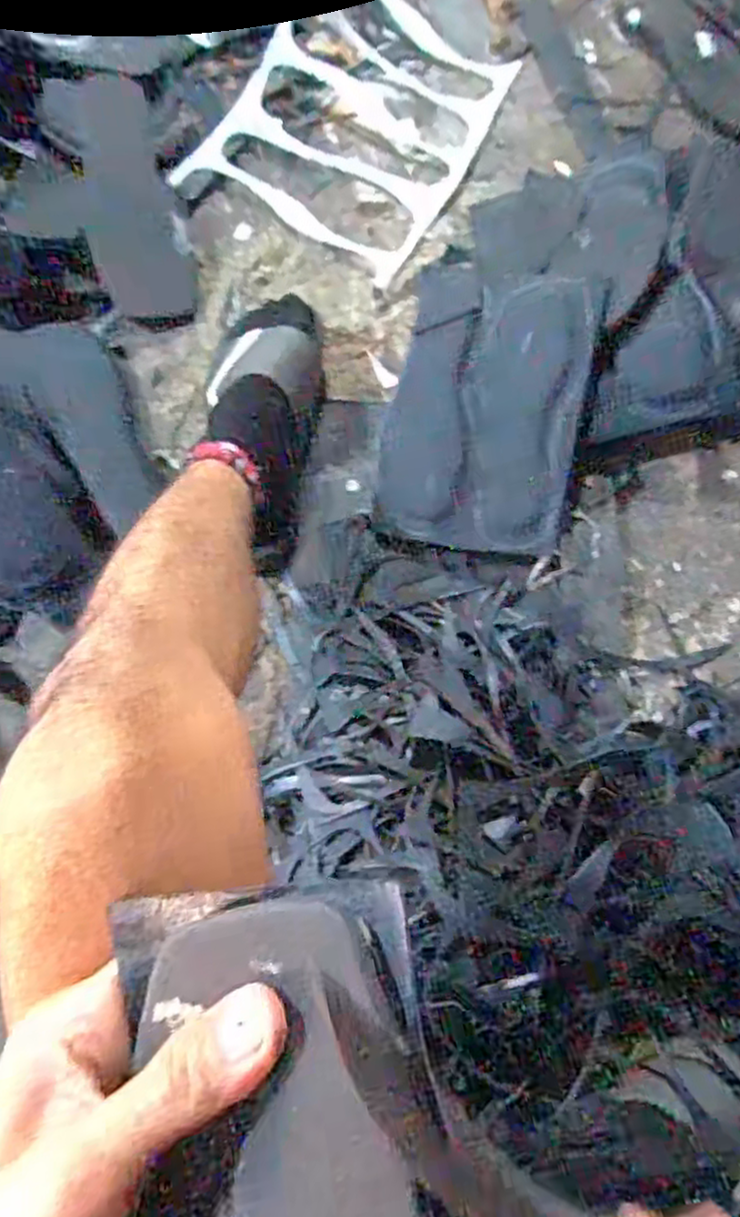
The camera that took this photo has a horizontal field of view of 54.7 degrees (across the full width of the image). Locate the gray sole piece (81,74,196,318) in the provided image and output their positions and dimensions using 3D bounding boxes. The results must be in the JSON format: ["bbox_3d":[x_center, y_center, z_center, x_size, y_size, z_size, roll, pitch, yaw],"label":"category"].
[{"bbox_3d":[-0.242,-0.409,0.712,0.086,0.004,0.255,-15,85,-13],"label":"gray sole piece"}]

